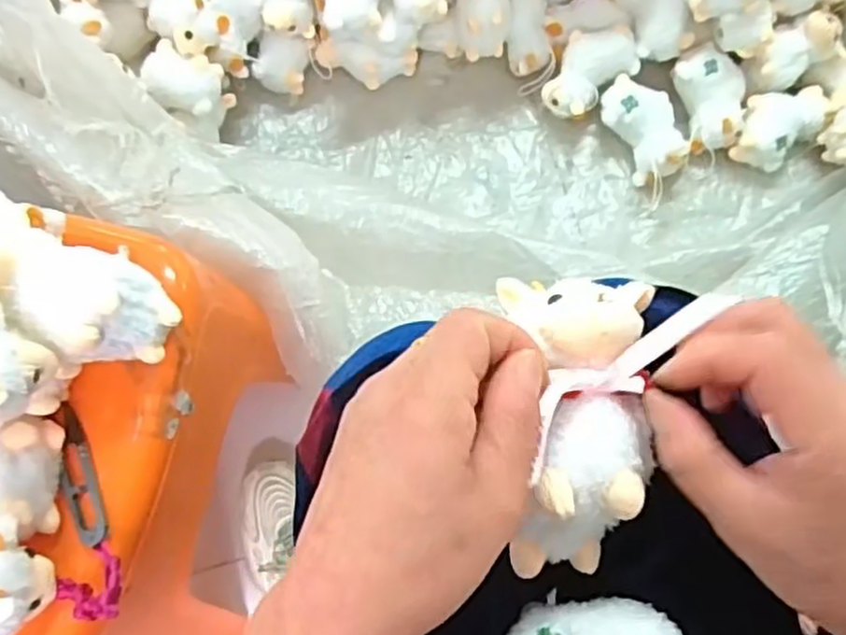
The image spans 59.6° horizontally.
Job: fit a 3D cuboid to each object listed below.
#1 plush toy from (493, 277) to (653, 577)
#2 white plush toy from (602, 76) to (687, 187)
[{"bbox_3d":[0.062,0.047,0.320,0.057,0.058,0.126,1,91,1],"label":"plush toy"},{"bbox_3d":[0.262,-0.222,0.882,0.078,0.060,0.127,-27,76,-6],"label":"white plush toy"}]

